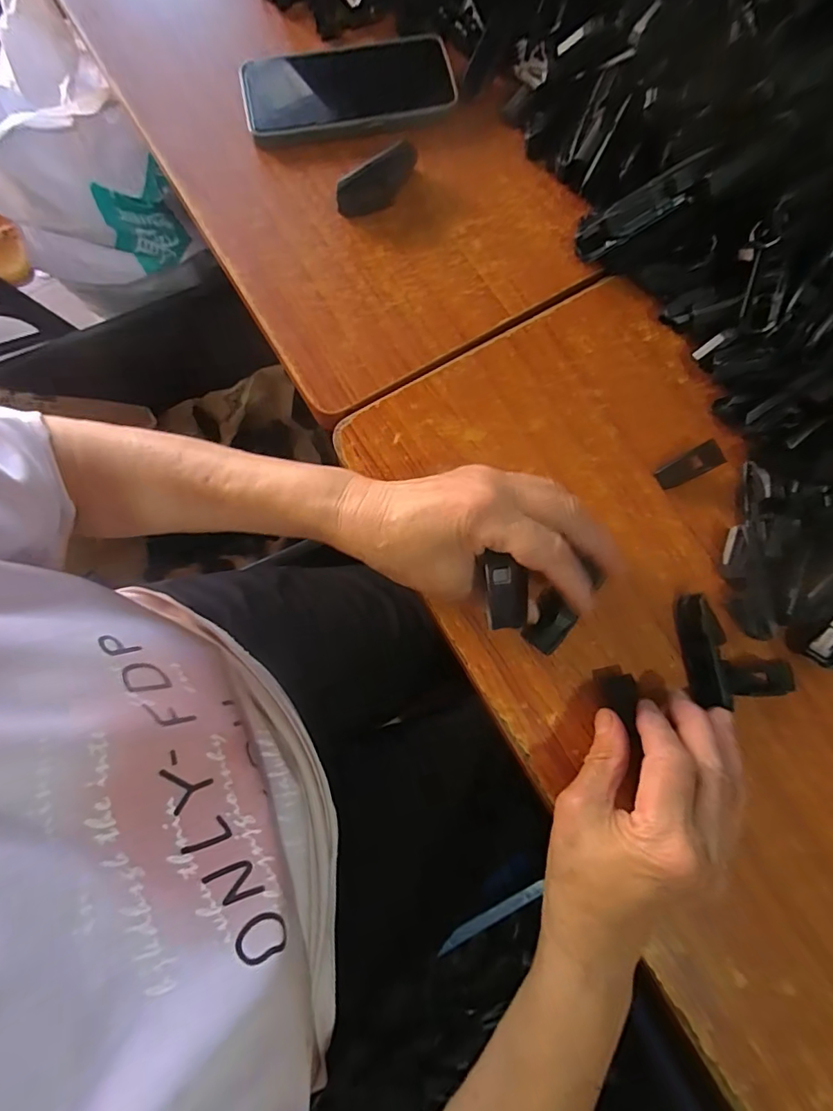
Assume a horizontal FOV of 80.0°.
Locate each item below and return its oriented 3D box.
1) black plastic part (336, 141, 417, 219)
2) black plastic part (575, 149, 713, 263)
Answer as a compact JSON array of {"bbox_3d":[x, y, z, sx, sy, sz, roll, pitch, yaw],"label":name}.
[{"bbox_3d":[-0.028,-0.282,0.375,0.075,0.017,0.027,-42,83,-8],"label":"black plastic part"},{"bbox_3d":[0.154,-0.238,0.342,0.089,0.019,0.018,-21,78,31],"label":"black plastic part"}]

